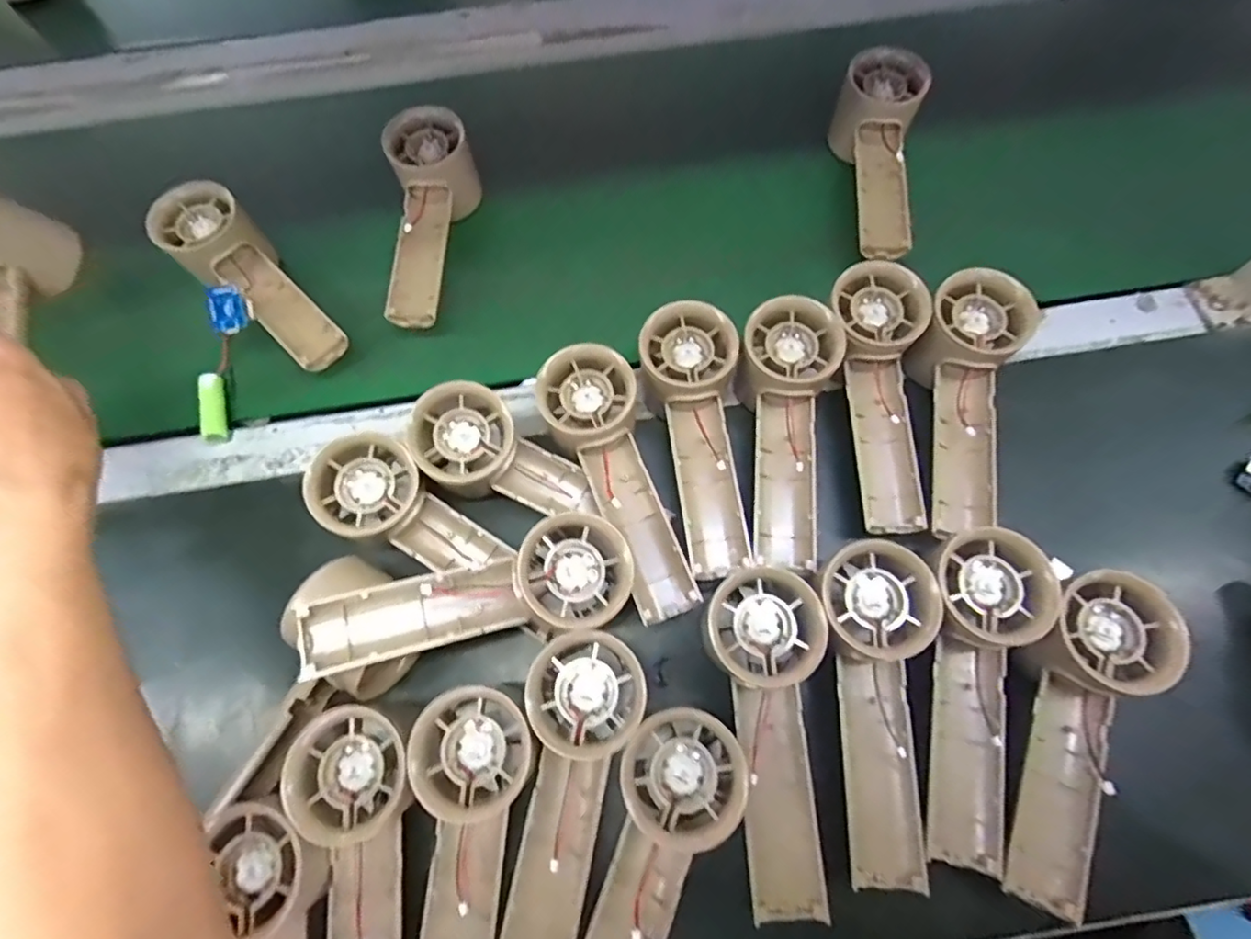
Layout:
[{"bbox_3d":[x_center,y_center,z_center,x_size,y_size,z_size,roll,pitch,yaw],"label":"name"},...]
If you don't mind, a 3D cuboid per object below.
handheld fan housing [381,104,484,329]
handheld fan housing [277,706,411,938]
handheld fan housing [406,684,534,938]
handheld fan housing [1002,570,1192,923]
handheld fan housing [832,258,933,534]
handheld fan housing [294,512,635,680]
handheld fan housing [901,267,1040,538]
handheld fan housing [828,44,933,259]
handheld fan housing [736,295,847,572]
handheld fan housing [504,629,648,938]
[{"bbox_3d":[-0.135,-0.174,0.395,0.053,0.046,0.149,-3,71,1],"label":"handheld fan housing"},{"bbox_3d":[-0.122,0.190,0.262,0.053,0.024,0.153,-8,84,0],"label":"handheld fan housing"},{"bbox_3d":[-0.080,0.182,0.261,0.055,0.031,0.151,9,72,5],"label":"handheld fan housing"},{"bbox_3d":[0.218,0.127,0.277,0.050,0.033,0.156,18,88,8],"label":"handheld fan housing"},{"bbox_3d":[0.154,-0.044,0.339,0.050,0.028,0.158,-2,86,1],"label":"handheld fan housing"},{"bbox_3d":[-0.074,0.062,0.286,0.154,0.041,0.052,-13,72,-2],"label":"handheld fan housing"},{"bbox_3d":[0.196,-0.040,0.332,0.059,0.047,0.150,16,73,7],"label":"handheld fan housing"},{"bbox_3d":[0.178,-0.225,0.405,0.057,0.043,0.158,10,72,5],"label":"handheld fan housing"},{"bbox_3d":[0.089,-0.025,0.324,0.053,0.031,0.151,10,72,6],"label":"handheld fan housing"},{"bbox_3d":[-0.025,0.157,0.268,0.053,0.031,0.152,7,72,4],"label":"handheld fan housing"}]

